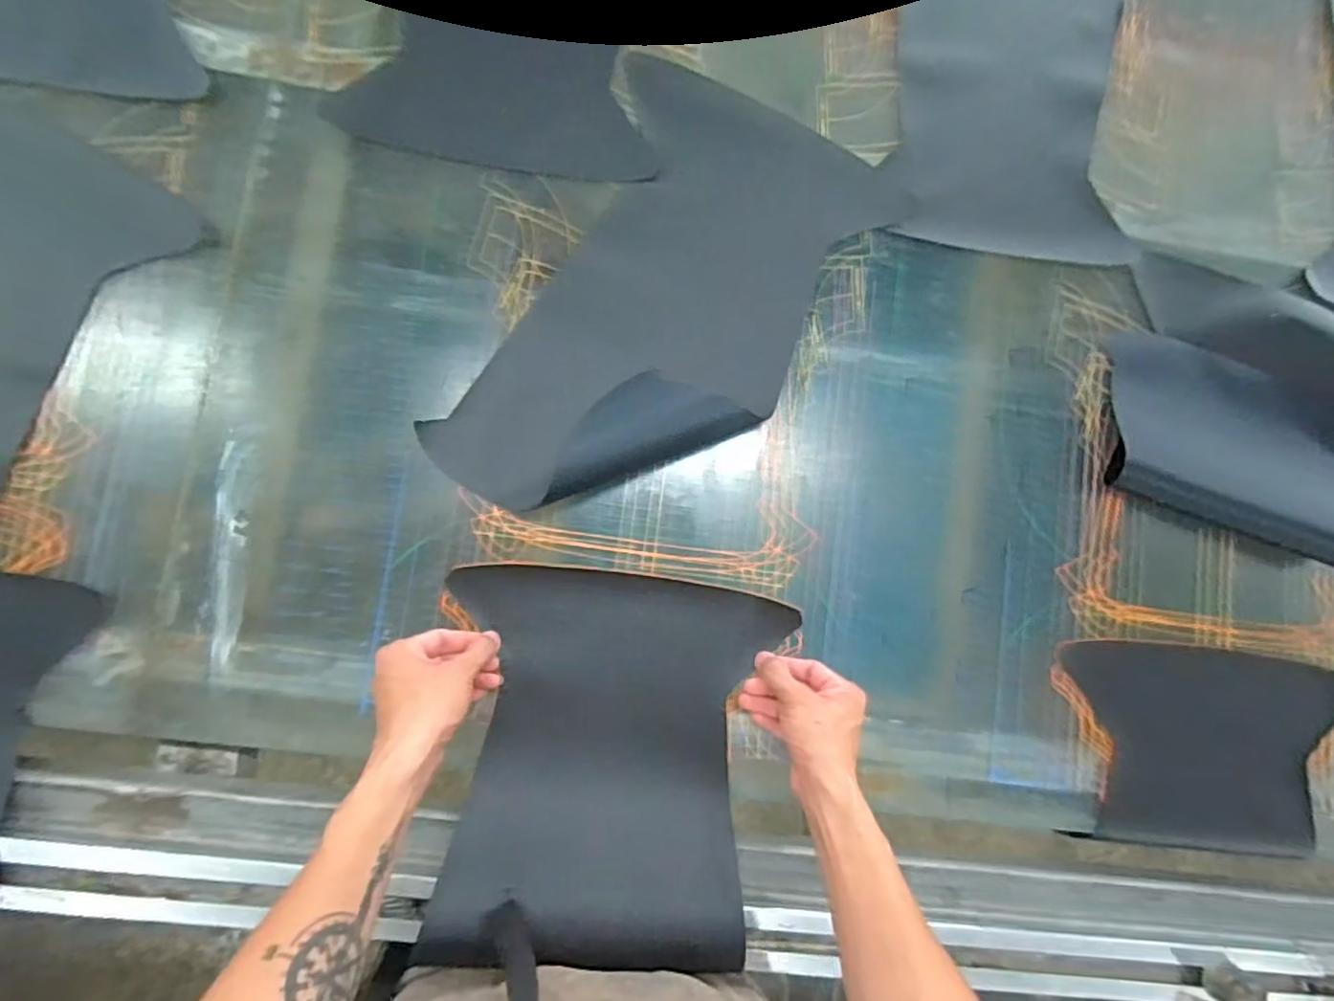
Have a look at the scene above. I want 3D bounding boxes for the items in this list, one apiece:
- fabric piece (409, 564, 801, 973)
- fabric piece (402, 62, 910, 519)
[{"bbox_3d":[-0.048,0.217,0.554,0.282,0.072,0.306,4,84,-6],"label":"fabric piece"},{"bbox_3d":[0.011,-0.179,0.606,0.289,0.046,0.464,28,82,-3],"label":"fabric piece"}]

